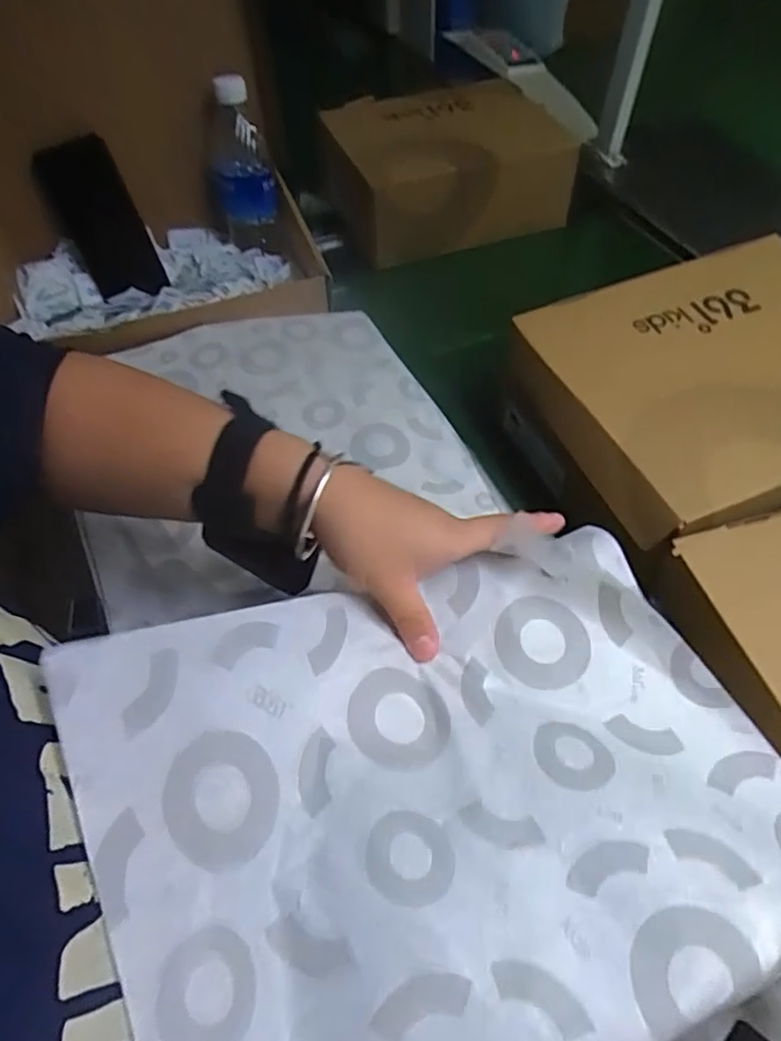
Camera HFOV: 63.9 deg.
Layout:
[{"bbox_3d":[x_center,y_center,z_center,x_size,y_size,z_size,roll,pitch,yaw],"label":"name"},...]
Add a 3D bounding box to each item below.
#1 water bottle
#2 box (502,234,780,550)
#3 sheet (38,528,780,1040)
[{"bbox_3d":[-0.143,-0.334,0.607,0.060,0.151,0.050,-15,55,-7],"label":"water bottle"},{"bbox_3d":[0.279,-0.101,0.547,0.291,0.115,0.243,-15,55,-7],"label":"box"},{"bbox_3d":[0.035,0.100,0.242,0.267,0.098,0.201,-24,57,-13],"label":"sheet"}]

